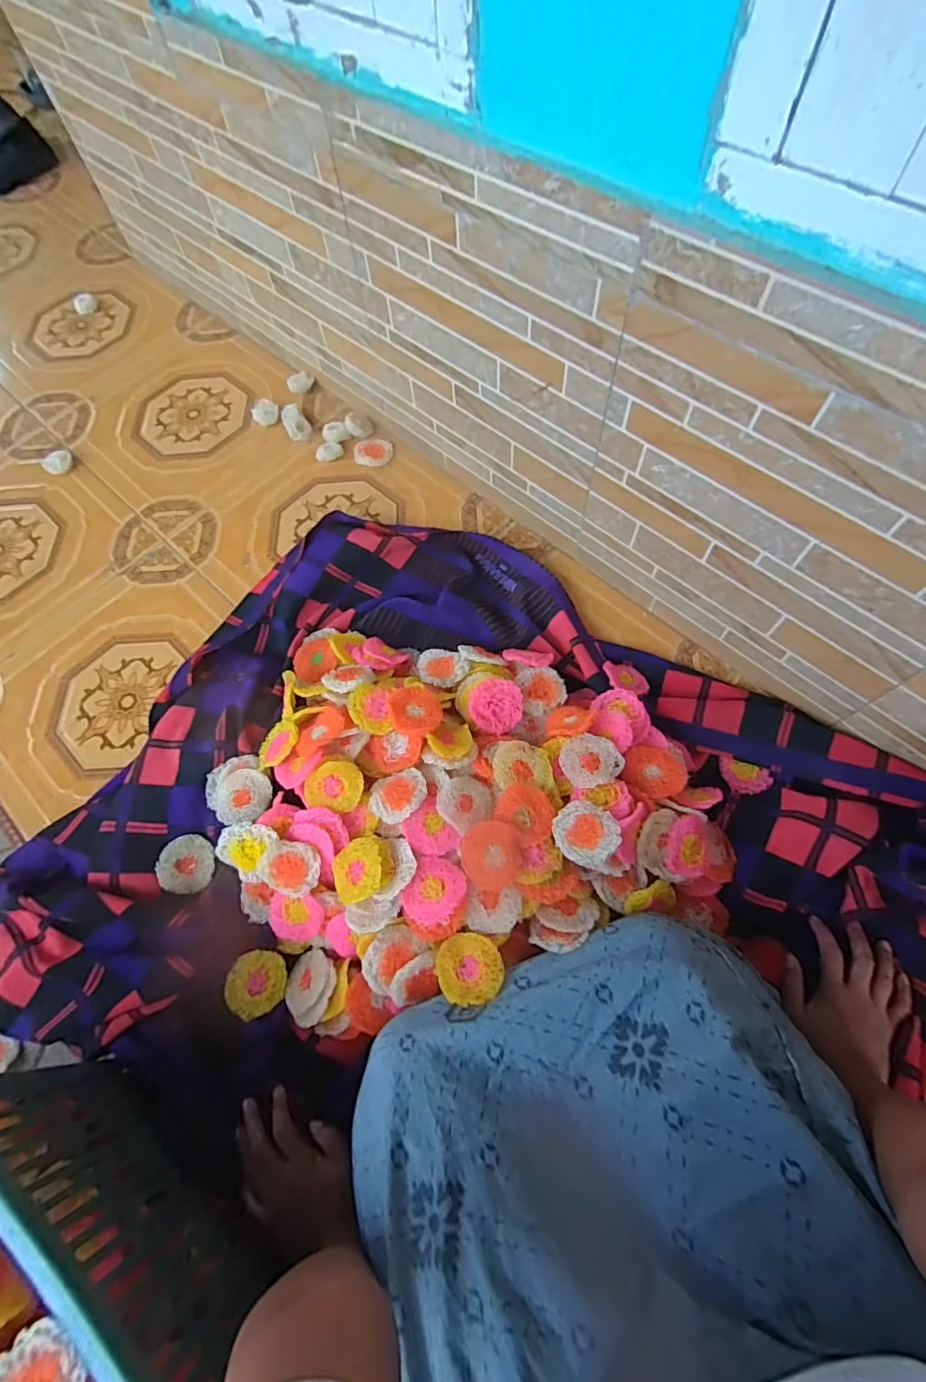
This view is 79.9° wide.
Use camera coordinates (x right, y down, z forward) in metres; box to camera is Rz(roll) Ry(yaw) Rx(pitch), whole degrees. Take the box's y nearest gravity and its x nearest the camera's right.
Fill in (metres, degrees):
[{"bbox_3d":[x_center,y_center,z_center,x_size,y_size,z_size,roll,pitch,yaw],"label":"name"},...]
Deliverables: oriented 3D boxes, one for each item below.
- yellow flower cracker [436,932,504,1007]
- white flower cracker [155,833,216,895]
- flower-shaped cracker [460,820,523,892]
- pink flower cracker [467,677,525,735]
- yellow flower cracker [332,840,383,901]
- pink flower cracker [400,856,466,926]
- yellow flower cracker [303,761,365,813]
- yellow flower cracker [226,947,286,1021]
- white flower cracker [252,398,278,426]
[{"bbox_3d":[0.007,0.273,0.544,0.062,0.009,0.065,-8,49,10],"label":"yellow flower cracker"},{"bbox_3d":[-0.332,0.208,0.665,0.062,0.016,0.066,-1,68,0],"label":"white flower cracker"},{"bbox_3d":[0.029,0.170,0.571,0.059,0.015,0.066,-13,67,-2],"label":"flower-shaped cracker"},{"bbox_3d":[0.040,0.017,0.666,0.063,0.020,0.066,-1,67,3],"label":"pink flower cracker"},{"bbox_3d":[-0.111,0.190,0.590,0.059,0.010,0.065,-25,52,14],"label":"yellow flower cracker"},{"bbox_3d":[-0.030,0.206,0.566,0.056,0.018,0.067,24,70,13],"label":"pink flower cracker"},{"bbox_3d":[-0.145,0.107,0.623,0.064,0.004,0.055,4,85,-4],"label":"yellow flower cracker"},{"bbox_3d":[-0.229,0.325,0.615,0.065,0.011,0.065,0,68,1],"label":"yellow flower cracker"},{"bbox_3d":[-0.348,-0.491,0.974,0.044,0.019,0.052,-24,70,-9],"label":"white flower cracker"}]

